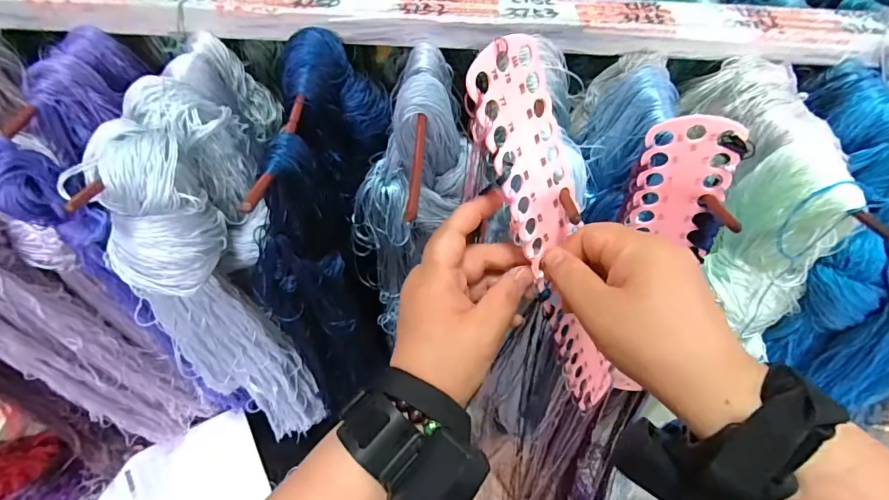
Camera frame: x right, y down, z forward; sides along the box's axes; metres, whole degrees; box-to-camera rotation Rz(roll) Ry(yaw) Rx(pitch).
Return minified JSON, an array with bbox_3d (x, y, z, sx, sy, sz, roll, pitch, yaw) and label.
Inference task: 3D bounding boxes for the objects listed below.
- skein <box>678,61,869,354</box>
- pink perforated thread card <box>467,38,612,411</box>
[{"bbox_3d":[0.275,-0.057,0.412,0.070,0.155,0.241,3,59,-15],"label":"skein"},{"bbox_3d":[0.078,0.006,0.313,0.062,0.286,0.006,-35,30,-25],"label":"pink perforated thread card"}]

